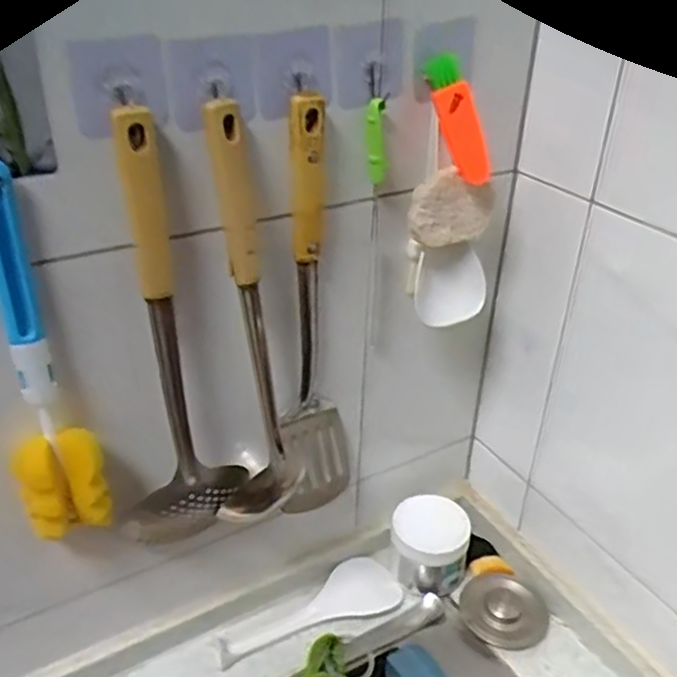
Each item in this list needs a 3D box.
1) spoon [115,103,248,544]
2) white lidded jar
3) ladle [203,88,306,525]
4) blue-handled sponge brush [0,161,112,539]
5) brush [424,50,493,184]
[{"bbox_3d":[-0.115,0.018,0.489,0.086,0.332,0.048,-2,32,-7],"label":"spoon"},{"bbox_3d":[0.092,0.209,0.718,0.076,0.078,0.065,8,32,10],"label":"white lidded jar"},{"bbox_3d":[-0.064,-0.003,0.511,0.060,0.317,0.063,-6,33,-13],"label":"ladle"},{"bbox_3d":[-0.190,0.022,0.449,0.055,0.259,0.041,-17,36,-27],"label":"blue-handled sponge brush"},{"bbox_3d":[0.091,-0.161,0.529,0.029,0.098,0.016,-12,24,29],"label":"brush"}]

